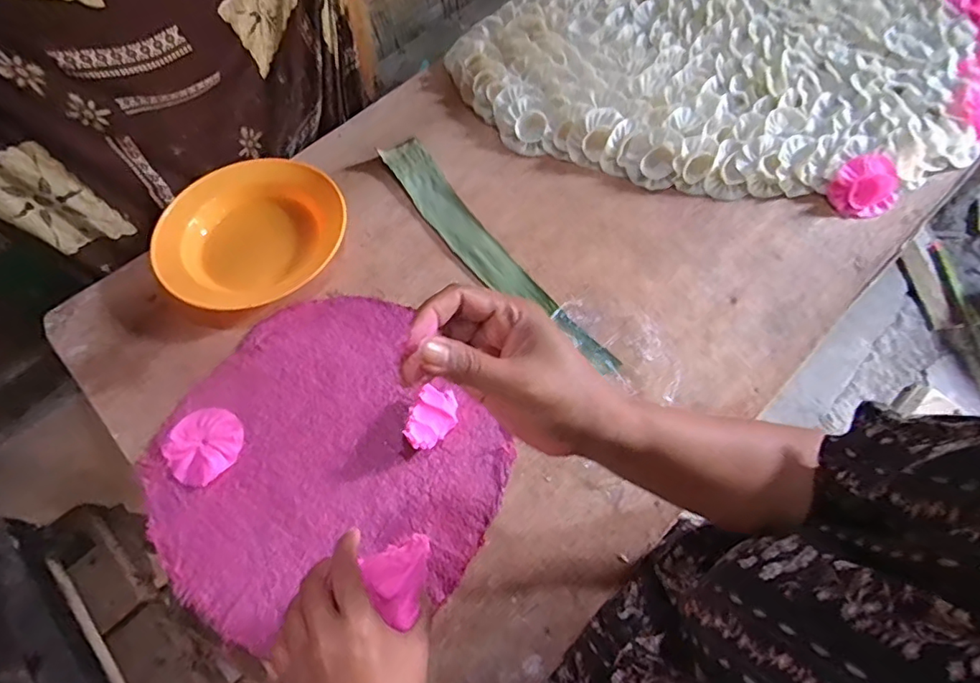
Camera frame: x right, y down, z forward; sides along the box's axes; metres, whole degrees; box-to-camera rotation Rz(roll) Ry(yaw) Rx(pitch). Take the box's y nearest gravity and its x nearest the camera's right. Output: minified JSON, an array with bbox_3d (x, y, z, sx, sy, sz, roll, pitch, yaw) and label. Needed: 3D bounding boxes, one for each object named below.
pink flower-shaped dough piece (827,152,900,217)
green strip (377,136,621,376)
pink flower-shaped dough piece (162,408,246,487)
[{"bbox_3d":[0.447,-0.185,0.658,0.080,0.014,0.070,-13,91,8],"label":"pink flower-shaped dough piece"},{"bbox_3d":[-0.006,-0.109,0.662,0.057,0.010,0.412,-32,66,-14],"label":"green strip"},{"bbox_3d":[-0.286,0.102,0.554,0.072,0.006,0.071,-1,62,1],"label":"pink flower-shaped dough piece"}]

